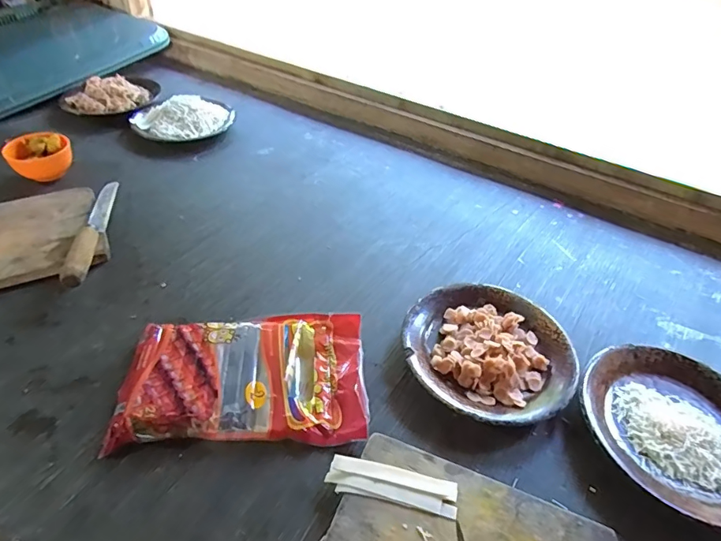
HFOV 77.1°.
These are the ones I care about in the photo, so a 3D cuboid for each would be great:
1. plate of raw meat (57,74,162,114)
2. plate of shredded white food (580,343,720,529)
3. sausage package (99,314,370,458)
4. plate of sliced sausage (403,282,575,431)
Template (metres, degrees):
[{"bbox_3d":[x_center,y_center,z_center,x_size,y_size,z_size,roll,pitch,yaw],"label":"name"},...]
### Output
[{"bbox_3d":[-0.502,-0.350,0.910,0.175,0.041,0.150,-24,50,-27],"label":"plate of raw meat"},{"bbox_3d":[0.316,0.159,0.449,0.181,0.027,0.178,2,43,-2],"label":"plate of shredded white food"},{"bbox_3d":[-0.114,0.105,0.462,0.235,0.034,0.140,-1,43,-6],"label":"sausage package"},{"bbox_3d":[0.141,0.088,0.506,0.180,0.033,0.178,2,43,-2],"label":"plate of sliced sausage"}]

